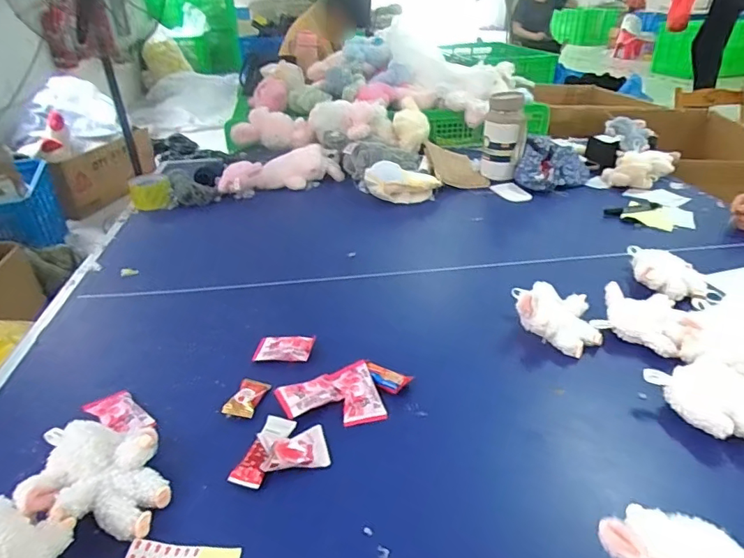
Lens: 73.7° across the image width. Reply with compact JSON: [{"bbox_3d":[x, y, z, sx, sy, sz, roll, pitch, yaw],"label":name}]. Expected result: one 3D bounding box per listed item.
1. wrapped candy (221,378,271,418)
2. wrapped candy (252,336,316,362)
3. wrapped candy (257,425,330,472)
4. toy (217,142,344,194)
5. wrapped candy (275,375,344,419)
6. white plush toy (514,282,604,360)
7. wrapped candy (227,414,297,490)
[{"bbox_3d":[-0.156,0.148,0.621,0.034,0.020,0.067,7,33,13],"label":"wrapped candy"},{"bbox_3d":[-0.123,0.100,0.703,0.079,0.024,0.047,1,32,4],"label":"wrapped candy"},{"bbox_3d":[-0.086,0.186,0.545,0.071,0.018,0.049,-8,32,-11],"label":"wrapped candy"},{"bbox_3d":[-0.229,-0.277,1.264,0.316,0.085,0.091,-17,35,-24],"label":"toy"},{"bbox_3d":[-0.078,0.143,0.614,0.074,0.025,0.041,-19,36,-27],"label":"wrapped candy"},{"bbox_3d":[0.262,0.056,0.710,0.127,0.058,0.093,11,32,21],"label":"white plush toy"},{"bbox_3d":[-0.120,0.191,0.552,0.034,0.019,0.092,10,33,17],"label":"wrapped candy"}]

